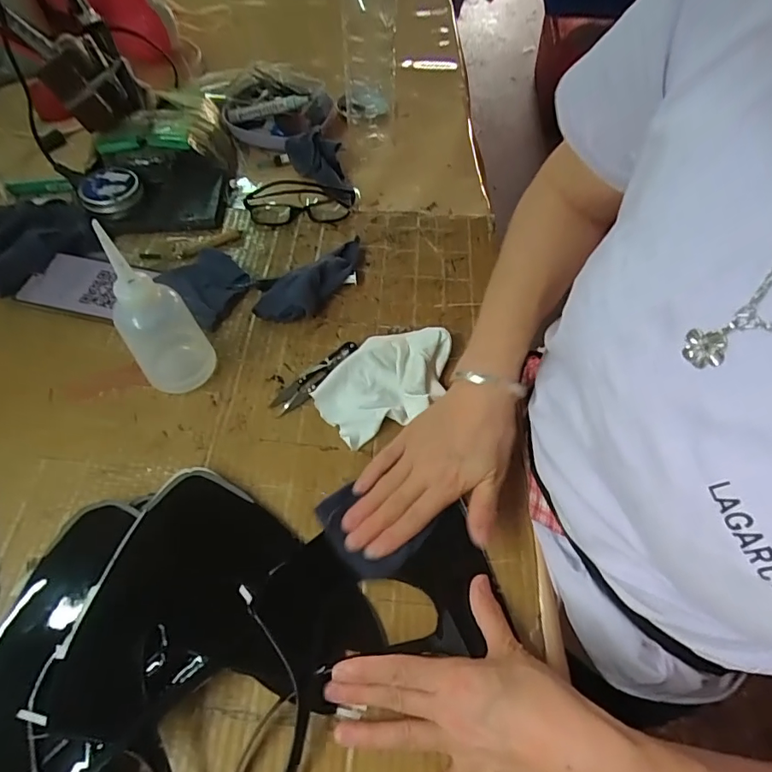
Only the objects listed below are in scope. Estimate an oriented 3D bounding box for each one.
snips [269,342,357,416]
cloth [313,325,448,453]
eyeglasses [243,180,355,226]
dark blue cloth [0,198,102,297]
[{"bbox_3d":[-0.067,-0.008,0.467,0.100,0.009,0.022,-37,66,-21],"label":"snips"},{"bbox_3d":[0.003,-0.008,0.460,0.139,0.023,0.086,-27,63,-17],"label":"cloth"},{"bbox_3d":[-0.103,-0.220,0.578,0.128,0.034,0.041,-5,59,-4],"label":"eyeglasses"},{"bbox_3d":[-0.420,-0.164,0.534,0.172,0.034,0.127,-26,62,-16],"label":"dark blue cloth"}]

